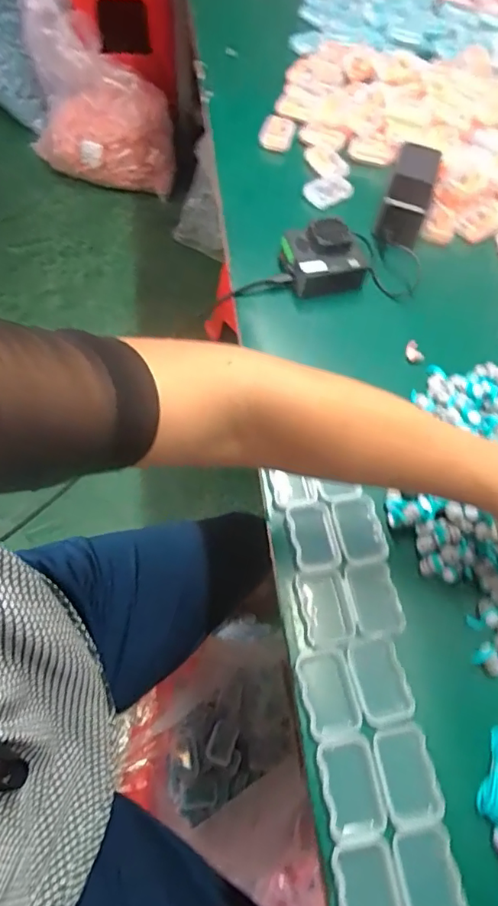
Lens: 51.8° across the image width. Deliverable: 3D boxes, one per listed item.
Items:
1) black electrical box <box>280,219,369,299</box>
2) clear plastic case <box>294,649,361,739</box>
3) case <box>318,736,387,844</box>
[{"bbox_3d":[0.081,-0.213,0.554,0.081,0.044,0.073,-17,64,-12],"label":"black electrical box"},{"bbox_3d":[0.055,0.169,0.363,0.036,0.012,0.056,-8,63,-8],"label":"clear plastic case"},{"bbox_3d":[0.067,0.219,0.336,0.036,0.011,0.054,-7,63,-7],"label":"case"}]

